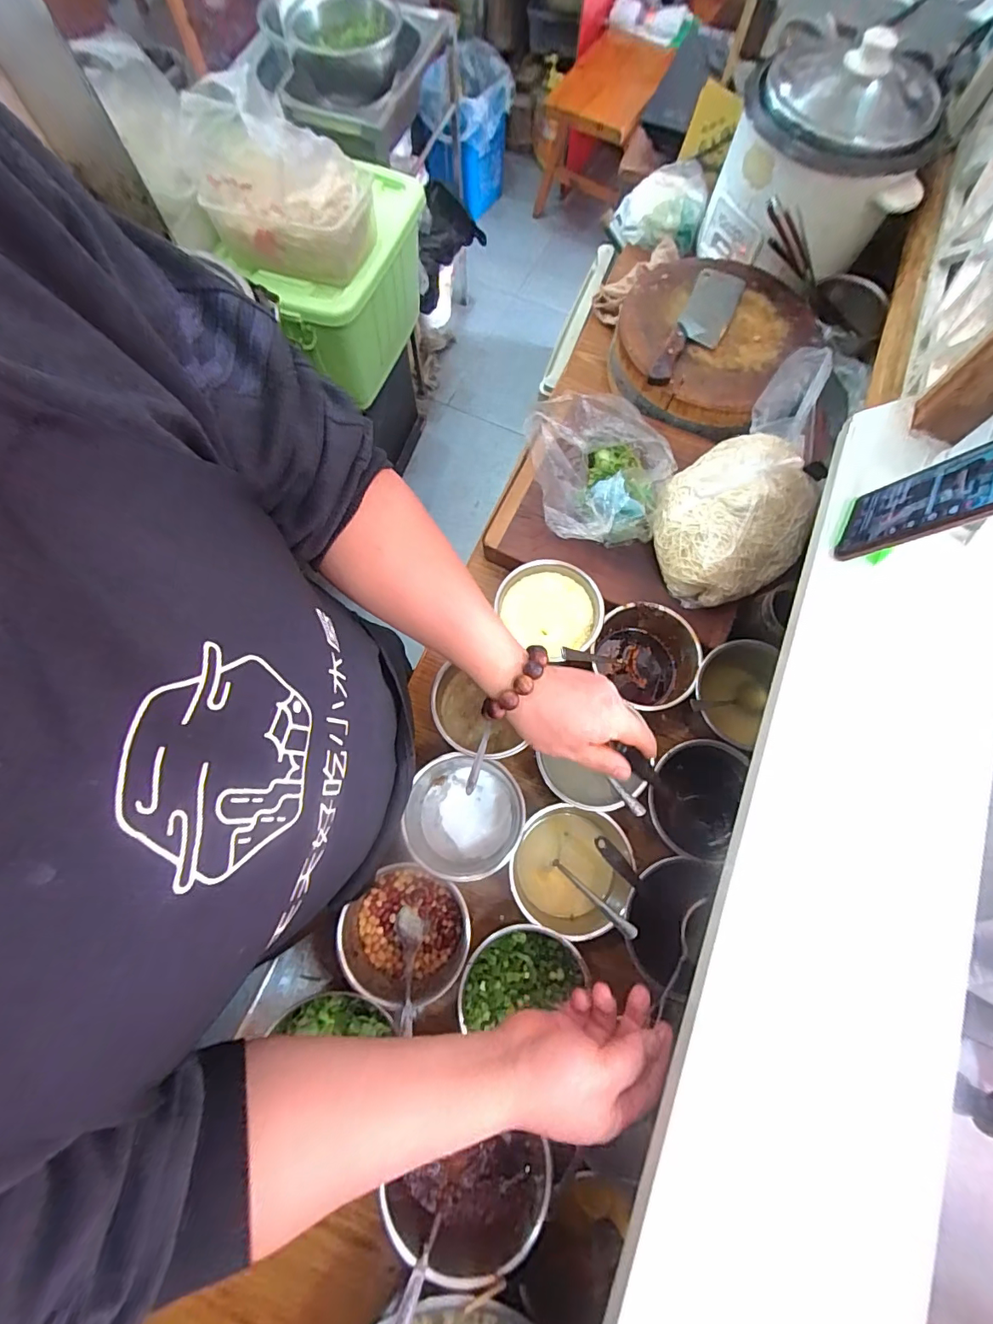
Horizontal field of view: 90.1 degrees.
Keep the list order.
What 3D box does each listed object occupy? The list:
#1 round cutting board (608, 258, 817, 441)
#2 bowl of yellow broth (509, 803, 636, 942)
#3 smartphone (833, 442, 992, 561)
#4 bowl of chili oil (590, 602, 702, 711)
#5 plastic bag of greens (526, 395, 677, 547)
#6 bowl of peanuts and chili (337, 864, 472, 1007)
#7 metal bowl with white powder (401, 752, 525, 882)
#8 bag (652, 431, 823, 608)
[{"bbox_3d":[0.327,-0.504,0.775,0.278,0.072,0.314,28,74,7],"label":"round cutting board"},{"bbox_3d":[0.082,0.231,0.561,0.129,0.067,0.128,0,73,-1],"label":"bowl of yellow broth"},{"bbox_3d":[0.356,-0.135,0.390,0.015,0.160,0.071,28,73,-17],"label":"smartphone"},{"bbox_3d":[0.188,-0.004,0.643,0.125,0.082,0.126,0,73,-1],"label":"bowl of chili oil"},{"bbox_3d":[0.127,-0.238,0.643,0.175,0.107,0.177,13,73,3],"label":"plastic bag of greens"},{"bbox_3d":[-0.097,0.292,0.537,0.127,0.071,0.123,0,73,-1],"label":"bowl of peanuts and chili"},{"bbox_3d":[-0.038,0.178,0.577,0.130,0.097,0.128,0,73,-1],"label":"metal bowl with white powder"},{"bbox_3d":[0.317,-0.199,0.646,0.247,0.095,0.188,-39,78,-12],"label":"bag"}]

